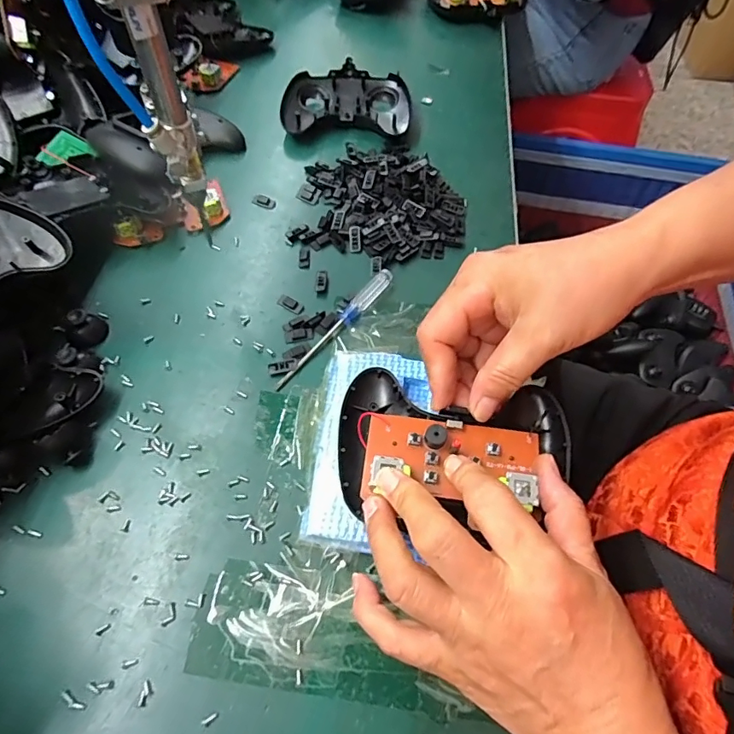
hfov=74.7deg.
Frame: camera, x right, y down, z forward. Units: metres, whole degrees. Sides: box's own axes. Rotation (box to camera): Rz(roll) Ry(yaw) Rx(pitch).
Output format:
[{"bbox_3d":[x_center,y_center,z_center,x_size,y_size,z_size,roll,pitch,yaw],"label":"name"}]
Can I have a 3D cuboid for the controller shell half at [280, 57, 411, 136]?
[{"bbox_3d":[-0.020,-0.258,0.468,0.121,0.025,0.088,1,59,-1],"label":"controller shell half"}]

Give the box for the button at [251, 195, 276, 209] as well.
[{"bbox_3d":[-0.087,-0.140,0.406,0.021,0.004,0.011,24,61,12],"label":"button"}]

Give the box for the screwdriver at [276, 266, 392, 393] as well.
[{"bbox_3d":[-0.022,-0.029,0.336,0.011,0.010,0.119,36,64,18],"label":"screwdriver"}]

